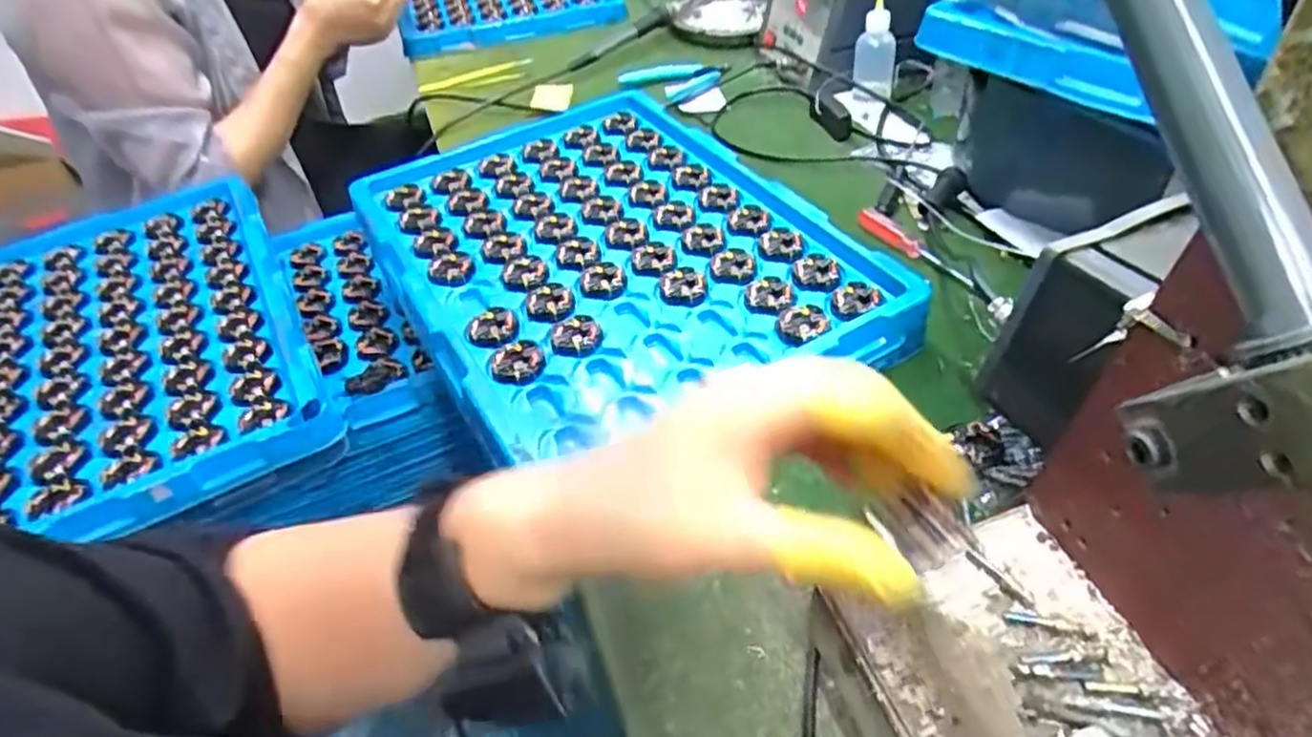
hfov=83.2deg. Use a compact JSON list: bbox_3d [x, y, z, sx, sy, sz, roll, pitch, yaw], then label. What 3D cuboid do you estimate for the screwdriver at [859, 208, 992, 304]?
[{"bbox_3d":[0.193,-0.082,0.530,0.108,0.015,0.012,38,57,17],"label":"screwdriver"}]

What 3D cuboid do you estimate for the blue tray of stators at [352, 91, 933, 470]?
[{"bbox_3d":[-0.038,-0.085,0.533,0.272,0.036,0.384,-26,47,-19],"label":"blue tray of stators"}]

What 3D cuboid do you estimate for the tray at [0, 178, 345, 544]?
[{"bbox_3d":[-0.433,-0.018,0.561,0.288,0.025,0.424,-25,47,-19],"label":"tray"}]

